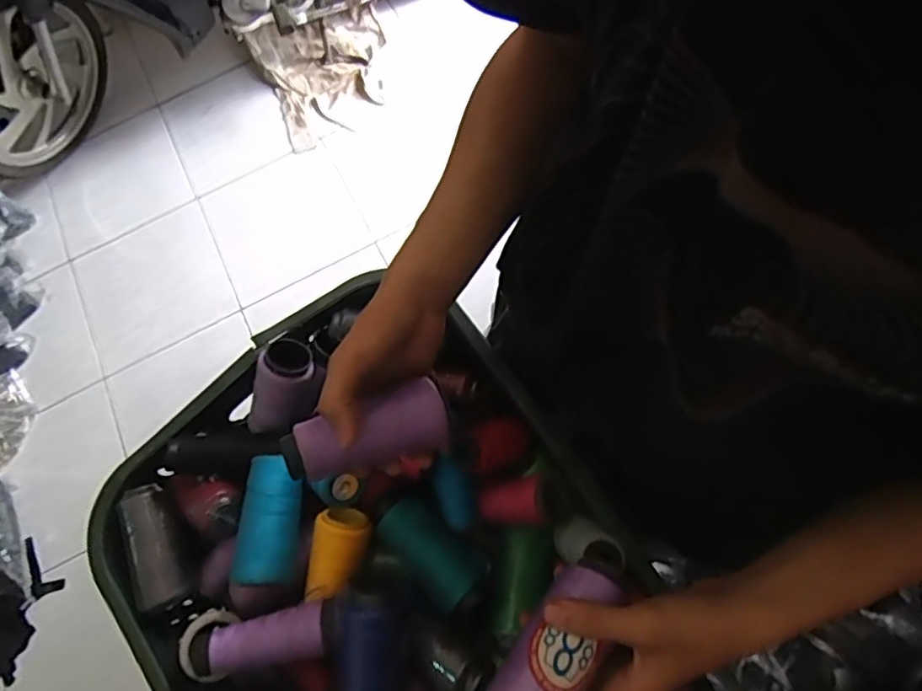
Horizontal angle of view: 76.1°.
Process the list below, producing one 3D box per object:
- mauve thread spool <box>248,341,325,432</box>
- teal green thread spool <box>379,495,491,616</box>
[{"bbox_3d":[-0.180,0.042,0.598,0.064,0.113,0.054,-11,53,-39],"label":"mauve thread spool"},{"bbox_3d":[-0.025,0.180,0.523,0.101,0.060,0.055,40,79,18],"label":"teal green thread spool"}]

